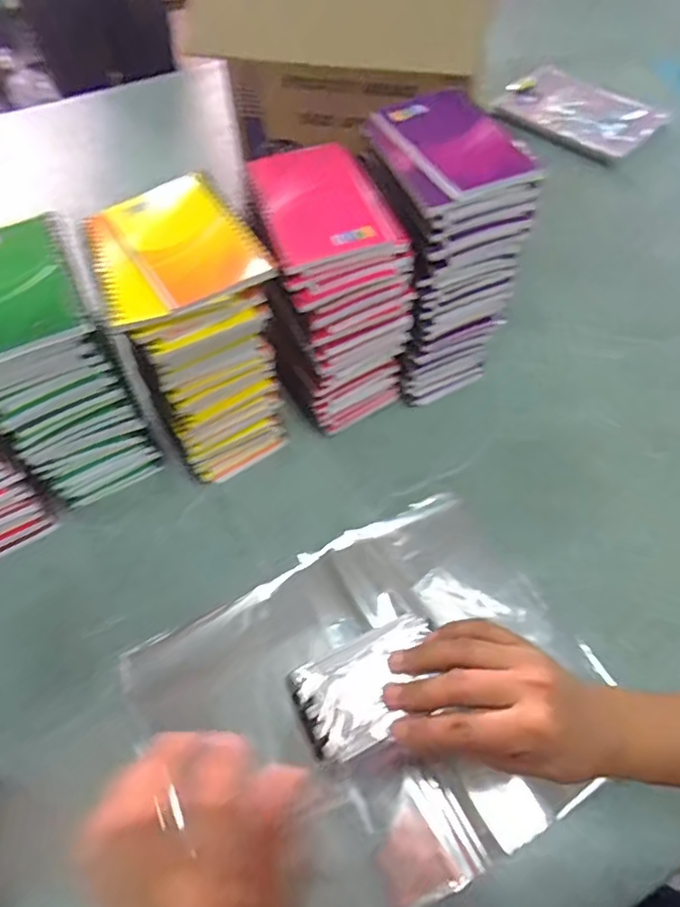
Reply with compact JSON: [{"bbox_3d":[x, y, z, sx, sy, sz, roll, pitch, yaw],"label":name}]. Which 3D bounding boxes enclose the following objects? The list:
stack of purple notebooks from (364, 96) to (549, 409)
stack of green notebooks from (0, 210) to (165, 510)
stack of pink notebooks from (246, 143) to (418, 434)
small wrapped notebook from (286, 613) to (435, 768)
[{"bbox_3d":[0.087,-0.176,0.533,0.108,0.234,0.135,-20,61,-12],"label":"stack of purple notebooks"},{"bbox_3d":[-0.235,-0.066,0.485,0.106,0.210,0.128,-20,61,-12],"label":"stack of green notebooks"},{"bbox_3d":[-0.010,-0.137,0.516,0.111,0.221,0.135,-18,61,-10],"label":"stack of pink notebooks"},{"bbox_3d":[0.019,0.136,0.333,0.087,0.010,0.057,-21,61,-12],"label":"small wrapped notebook"}]

